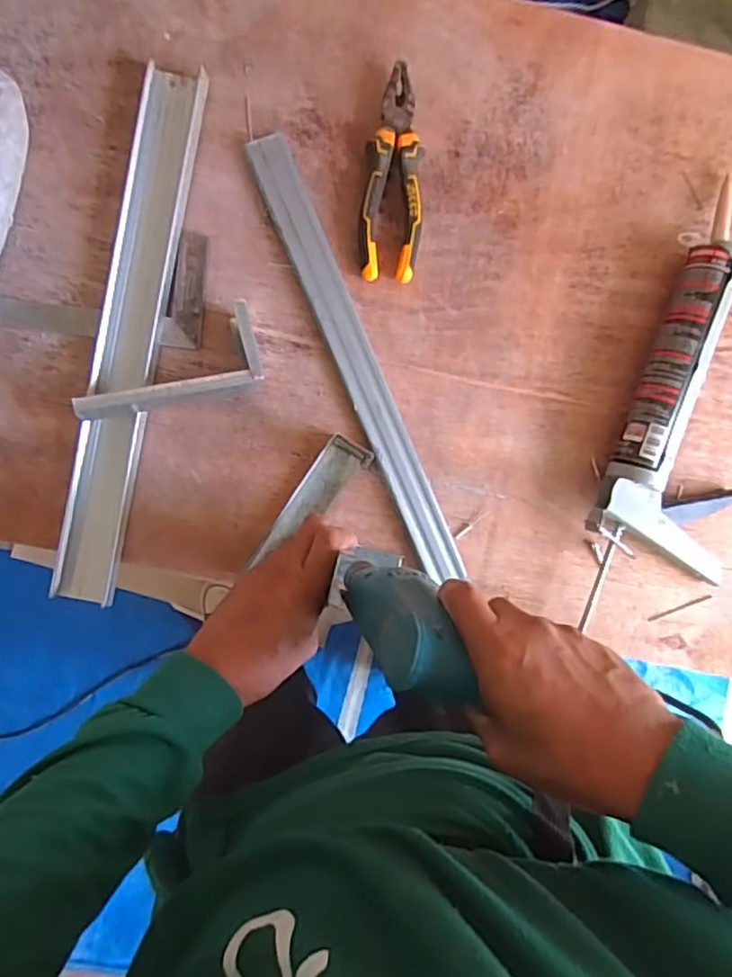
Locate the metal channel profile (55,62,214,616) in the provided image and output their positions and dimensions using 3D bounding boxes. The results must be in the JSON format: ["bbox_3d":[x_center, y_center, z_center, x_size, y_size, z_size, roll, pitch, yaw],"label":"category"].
[{"bbox_3d":[-0.214,-0.132,0.572,0.052,0.020,0.474,11,92,-5],"label":"metal channel profile"}]

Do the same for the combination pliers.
[{"bbox_3d":[0.026,-0.287,0.582,0.056,0.022,0.186,4,93,-5],"label":"combination pliers"}]

